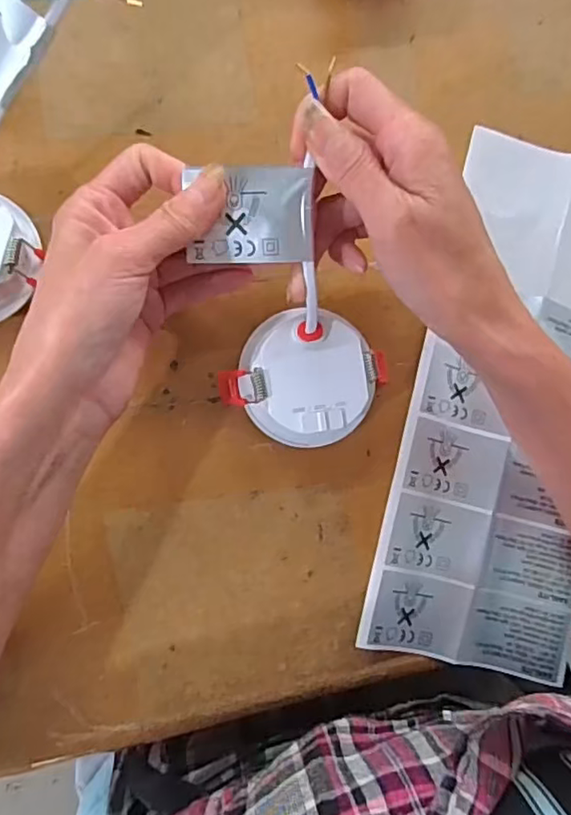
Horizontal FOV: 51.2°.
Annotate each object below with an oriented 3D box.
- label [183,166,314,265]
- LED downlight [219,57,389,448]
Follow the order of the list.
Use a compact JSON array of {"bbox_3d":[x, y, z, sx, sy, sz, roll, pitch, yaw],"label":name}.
[{"bbox_3d":[-0.015,-0.085,0.263,0.054,0.004,0.040,-1,108,-1],"label":"label"},{"bbox_3d":[0.020,-0.058,0.289,0.082,0.075,0.153,7,89,-8],"label":"LED downlight"}]

